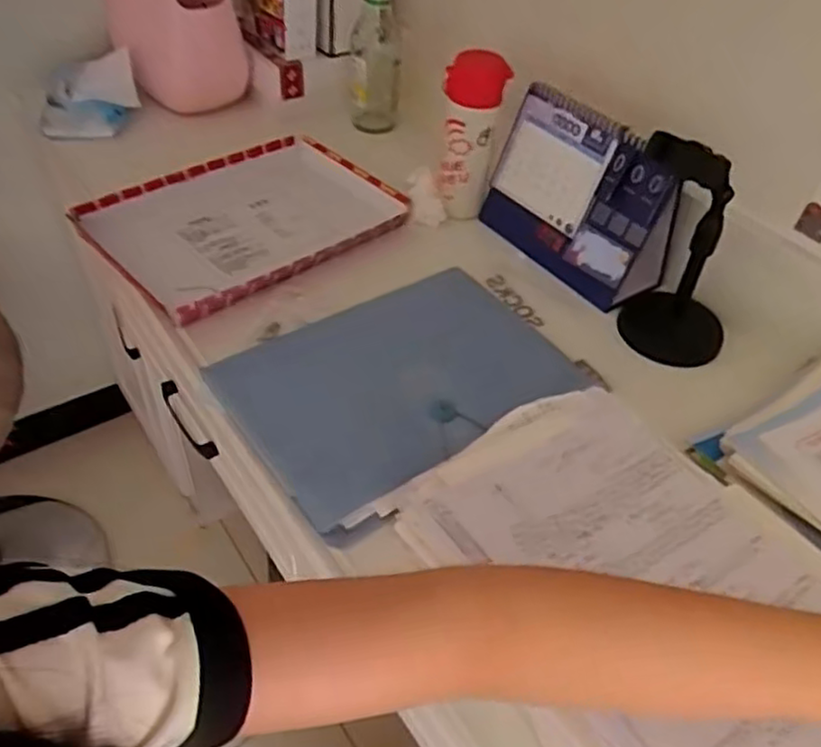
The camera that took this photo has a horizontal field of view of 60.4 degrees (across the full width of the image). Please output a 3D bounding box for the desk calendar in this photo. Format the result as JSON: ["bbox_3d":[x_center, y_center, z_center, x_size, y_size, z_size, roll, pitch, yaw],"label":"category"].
[{"bbox_3d":[0.199,-0.210,0.818,0.099,0.165,0.220,-27,53,-28],"label":"desk calendar"}]

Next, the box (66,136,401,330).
[{"bbox_3d":[-0.201,-0.191,0.866,0.339,0.033,0.243,-30,54,-30],"label":"box"}]

